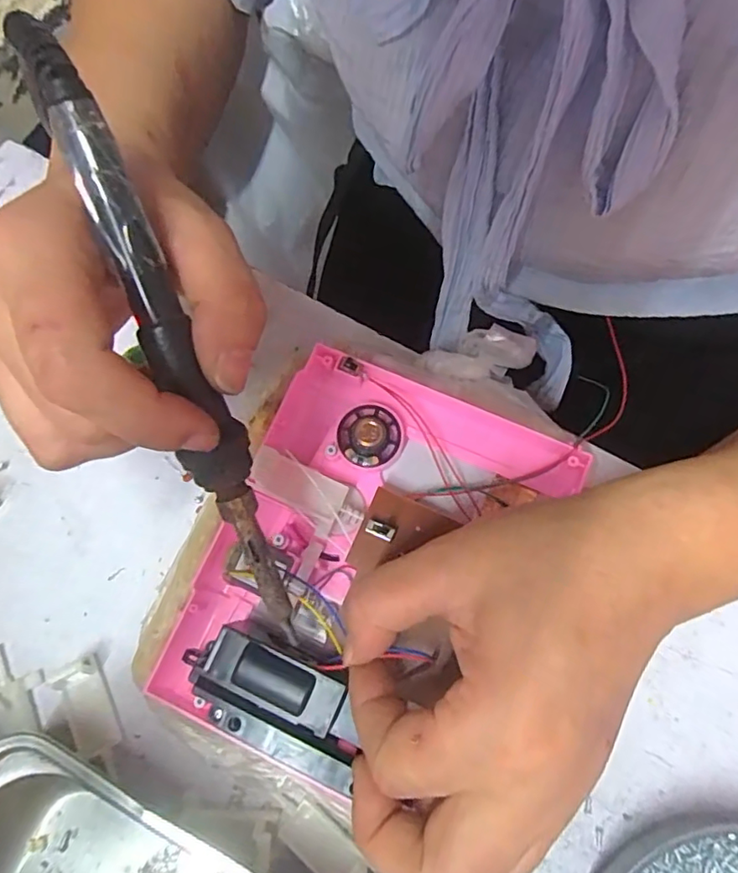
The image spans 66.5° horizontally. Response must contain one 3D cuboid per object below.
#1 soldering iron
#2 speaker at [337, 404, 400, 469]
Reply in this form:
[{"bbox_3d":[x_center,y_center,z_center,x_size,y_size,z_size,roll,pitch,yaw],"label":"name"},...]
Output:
[{"bbox_3d":[-0.057,-0.022,0.174,0.019,0.013,0.197,-20,106,-4],"label":"soldering iron"},{"bbox_3d":[0.000,-0.001,0.249,0.027,0.010,0.028,0,72,0],"label":"speaker"}]

